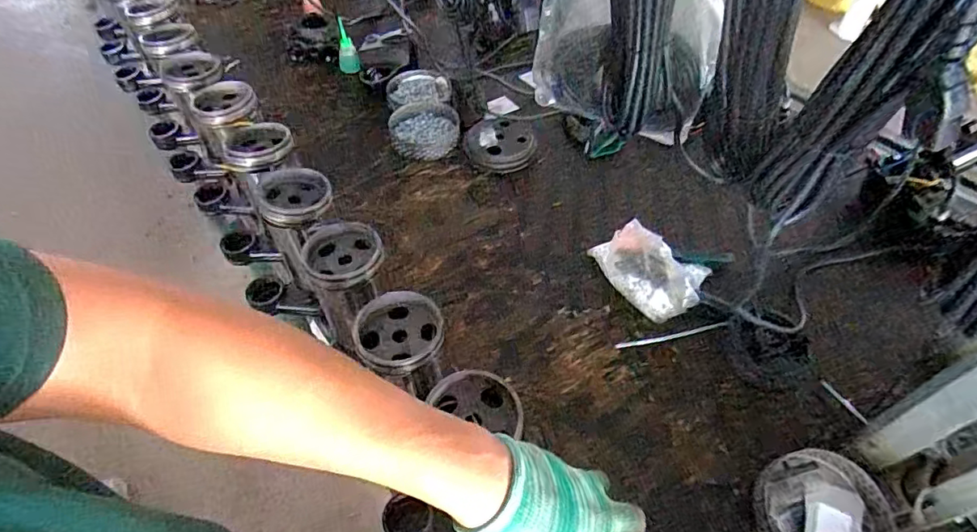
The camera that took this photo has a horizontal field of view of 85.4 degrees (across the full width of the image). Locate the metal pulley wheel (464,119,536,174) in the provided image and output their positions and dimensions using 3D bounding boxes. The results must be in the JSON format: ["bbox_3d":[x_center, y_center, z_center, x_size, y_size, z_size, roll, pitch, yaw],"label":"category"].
[{"bbox_3d":[0.023,-0.235,1.002,0.130,0.027,0.141,0,51,0],"label":"metal pulley wheel"}]

